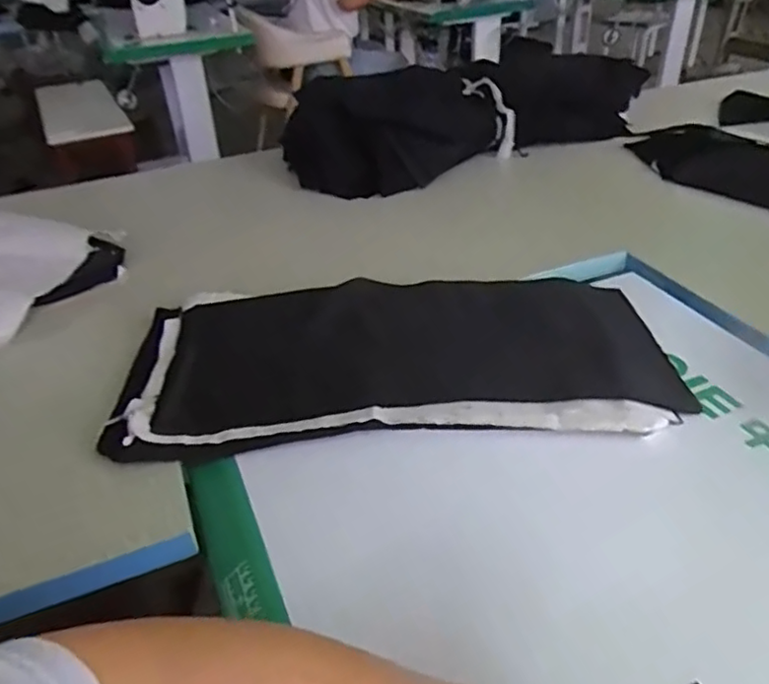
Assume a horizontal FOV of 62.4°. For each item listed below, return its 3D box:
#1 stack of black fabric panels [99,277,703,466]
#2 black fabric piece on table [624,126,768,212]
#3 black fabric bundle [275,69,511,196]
[{"bbox_3d":[0.013,0.015,0.600,0.497,0.037,0.226,-3,35,0],"label":"stack of black fabric panels"},{"bbox_3d":[0.538,-0.255,0.963,0.215,0.034,0.430,-10,36,-9],"label":"black fabric piece on table"},{"bbox_3d":[0.020,-0.353,1.044,0.338,0.132,0.199,-24,40,-27],"label":"black fabric bundle"}]

